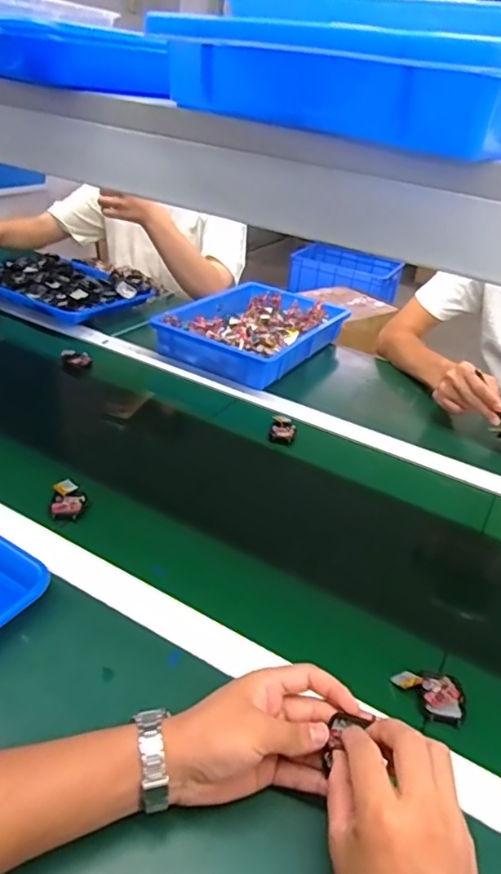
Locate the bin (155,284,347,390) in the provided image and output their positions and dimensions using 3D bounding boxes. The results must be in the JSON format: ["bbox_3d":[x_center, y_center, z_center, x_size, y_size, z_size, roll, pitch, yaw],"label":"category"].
[{"bbox_3d":[0.012,-0.206,1.055,0.248,0.052,0.345,22,37,21],"label":"bin"}]

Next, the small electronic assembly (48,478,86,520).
[{"bbox_3d":[-0.212,0.072,0.657,0.037,0.014,0.064,-1,35,-12],"label":"small electronic assembly"}]

